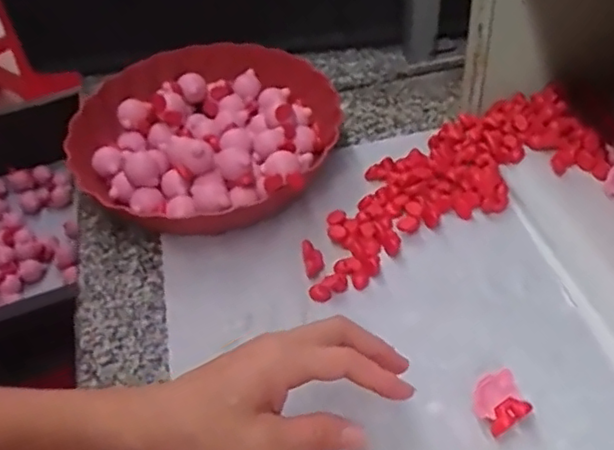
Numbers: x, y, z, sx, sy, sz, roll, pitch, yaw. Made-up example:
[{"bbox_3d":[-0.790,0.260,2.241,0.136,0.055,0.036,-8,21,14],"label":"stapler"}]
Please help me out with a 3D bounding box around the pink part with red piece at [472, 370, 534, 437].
[{"bbox_3d":[0.125,0.116,0.410,0.037,0.016,0.032,-28,49,-19],"label":"pink part with red piece"}]

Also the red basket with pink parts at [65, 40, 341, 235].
[{"bbox_3d":[-0.094,-0.084,0.595,0.237,0.061,0.236,-4,46,4],"label":"red basket with pink parts"}]

